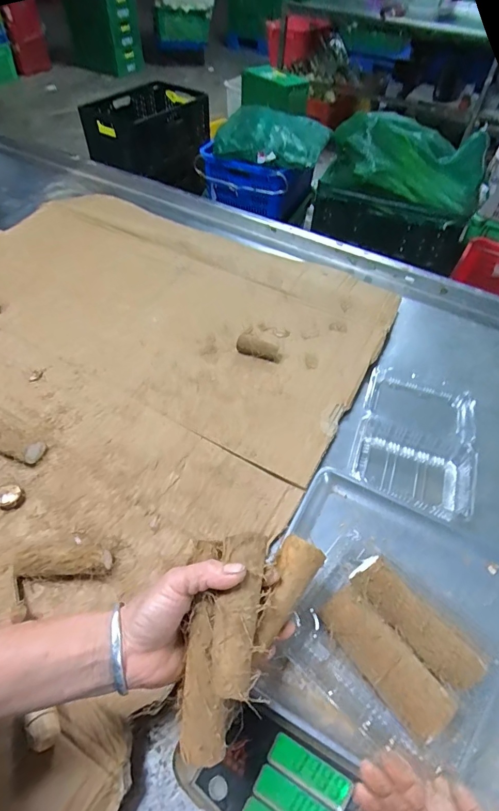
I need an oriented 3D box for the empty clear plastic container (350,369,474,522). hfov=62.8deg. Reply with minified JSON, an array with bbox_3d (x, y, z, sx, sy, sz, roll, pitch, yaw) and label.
[{"bbox_3d":[0.264,0.048,0.657,0.179,0.037,0.257,19,54,12],"label":"empty clear plastic container"}]

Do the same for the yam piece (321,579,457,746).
[{"bbox_3d":[0.115,0.225,0.363,0.043,0.043,0.118,-32,60,-23],"label":"yam piece"}]

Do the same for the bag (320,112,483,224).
[{"bbox_3d":[0.591,-0.926,1.559,0.601,0.228,0.241,22,55,14],"label":"bag"}]

